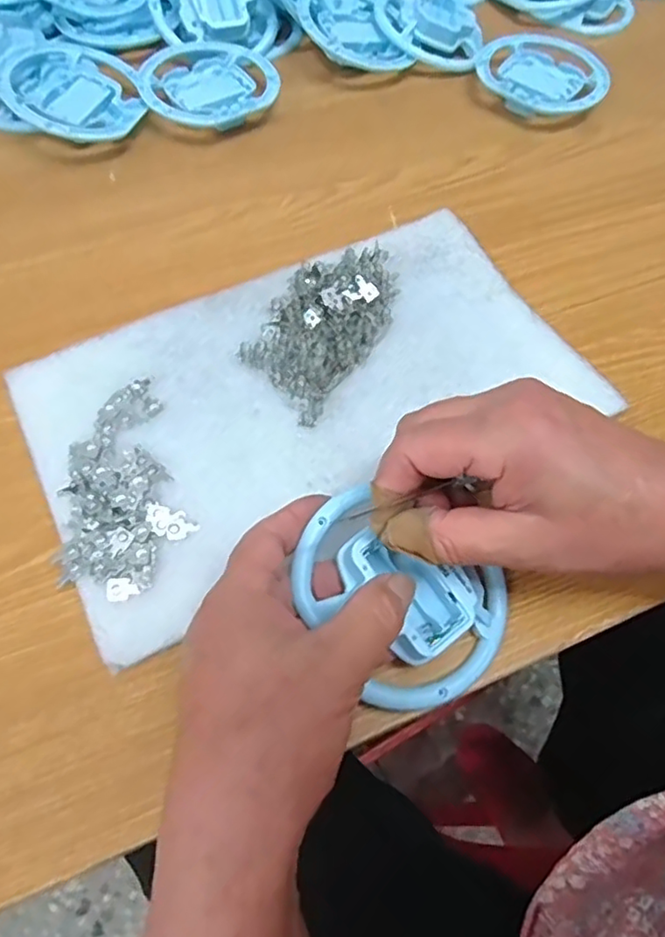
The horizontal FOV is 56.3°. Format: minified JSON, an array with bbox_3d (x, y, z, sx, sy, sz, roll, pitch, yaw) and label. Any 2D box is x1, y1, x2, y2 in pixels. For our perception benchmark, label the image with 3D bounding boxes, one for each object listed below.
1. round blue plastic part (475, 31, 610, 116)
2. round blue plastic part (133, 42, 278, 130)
[{"bbox_3d":[0.171,-0.325,0.515,0.105,0.023,0.087,32,64,14],"label":"round blue plastic part"},{"bbox_3d":[-0.098,-0.297,0.485,0.101,0.021,0.091,-22,65,-14],"label":"round blue plastic part"}]

